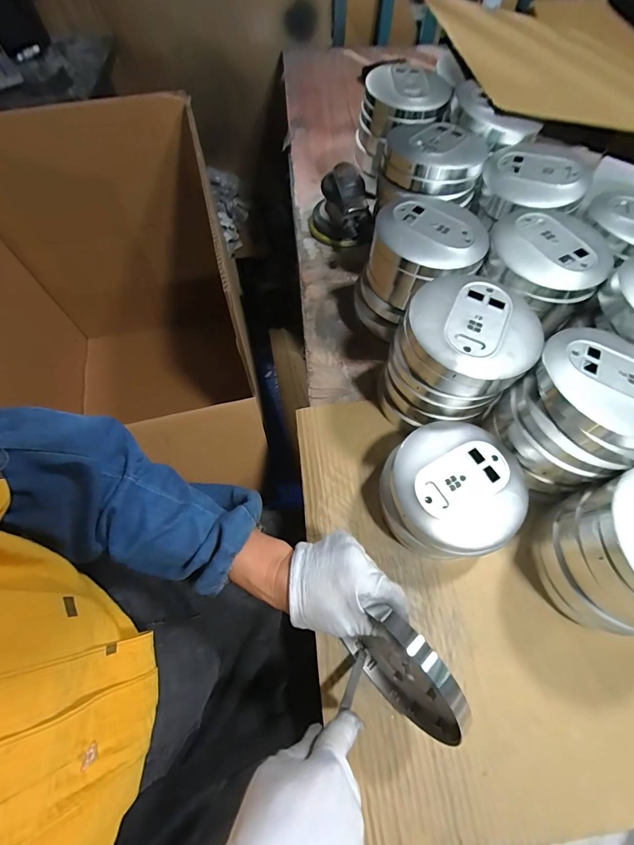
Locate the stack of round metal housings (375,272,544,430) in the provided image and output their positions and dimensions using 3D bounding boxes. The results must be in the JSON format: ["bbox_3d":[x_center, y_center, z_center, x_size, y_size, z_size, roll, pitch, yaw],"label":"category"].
[{"bbox_3d":[0.157,-0.067,0.437,0.134,0.157,0.133,-39,70,-17],"label":"stack of round metal housings"}]

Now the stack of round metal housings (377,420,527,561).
[{"bbox_3d":[0.144,0.077,0.410,0.138,0.083,0.137,11,65,6],"label":"stack of round metal housings"}]

